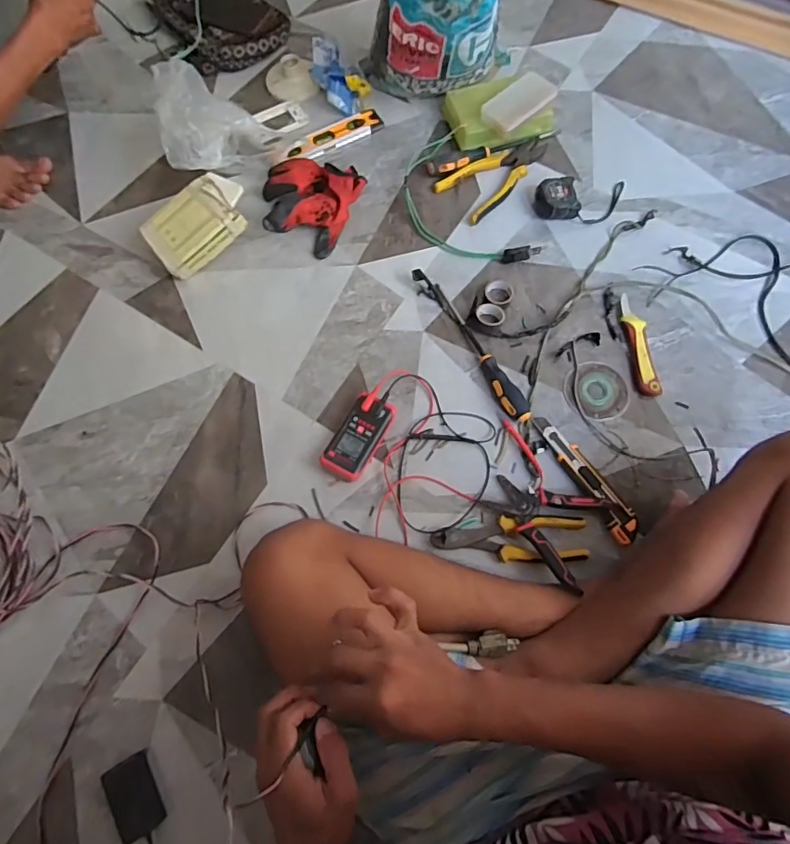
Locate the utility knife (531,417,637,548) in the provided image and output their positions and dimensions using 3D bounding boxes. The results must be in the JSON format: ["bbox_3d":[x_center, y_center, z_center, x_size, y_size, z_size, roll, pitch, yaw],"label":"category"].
[{"bbox_3d":[0.261,0.071,0.678,0.040,0.015,0.194,-28,72,-8],"label":"utility knife"}]

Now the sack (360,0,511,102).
[{"bbox_3d":[0.070,-0.659,0.772,0.222,0.348,0.212,13,101,-2],"label":"sack"}]

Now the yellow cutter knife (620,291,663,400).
[{"bbox_3d":[0.361,-0.116,0.740,0.027,0.023,0.163,-6,70,-1],"label":"yellow cutter knife"}]

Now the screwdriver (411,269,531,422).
[{"bbox_3d":[0.115,-0.121,0.744,0.038,0.029,0.283,-28,72,-8],"label":"screwdriver"}]

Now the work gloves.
[{"bbox_3d":[-0.148,-0.375,0.829,0.157,0.053,0.183,23,73,9],"label":"work gloves"}]

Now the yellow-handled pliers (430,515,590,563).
[{"bbox_3d":[0.149,0.150,0.651,0.196,0.020,0.058,1,70,2],"label":"yellow-handled pliers"}]

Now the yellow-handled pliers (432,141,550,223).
[{"bbox_3d":[0.176,-0.424,0.853,0.204,0.017,0.097,-39,74,-12],"label":"yellow-handled pliers"}]

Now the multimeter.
[{"bbox_3d":[-0.052,0.022,0.698,0.059,0.032,0.121,29,73,11],"label":"multimeter"}]

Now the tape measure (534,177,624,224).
[{"bbox_3d":[0.310,-0.370,0.827,0.157,0.036,0.075,-5,70,0],"label":"tape measure"}]

